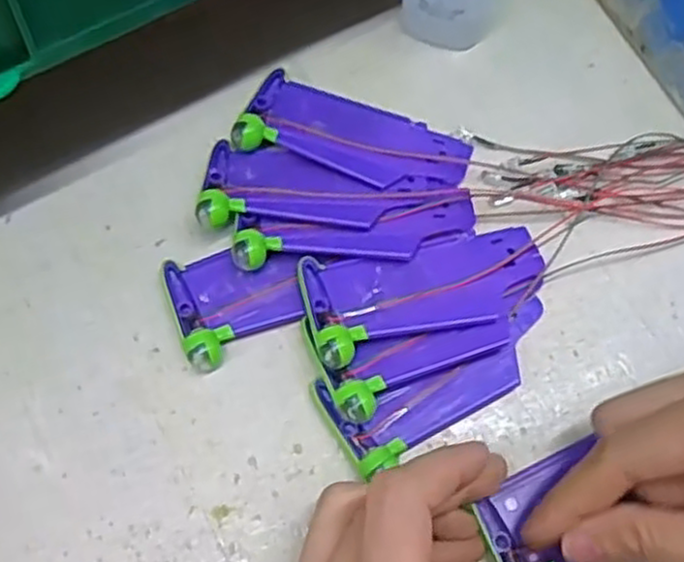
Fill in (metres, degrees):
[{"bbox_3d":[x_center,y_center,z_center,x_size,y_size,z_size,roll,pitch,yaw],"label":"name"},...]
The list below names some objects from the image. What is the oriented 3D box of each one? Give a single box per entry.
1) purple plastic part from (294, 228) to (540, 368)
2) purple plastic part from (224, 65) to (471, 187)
[{"bbox_3d":[0.031,0.003,0.269,0.089,0.016,0.039,-13,70,-6],"label":"purple plastic part"},{"bbox_3d":[0.006,-0.058,0.296,0.089,0.013,0.039,17,70,6],"label":"purple plastic part"}]

